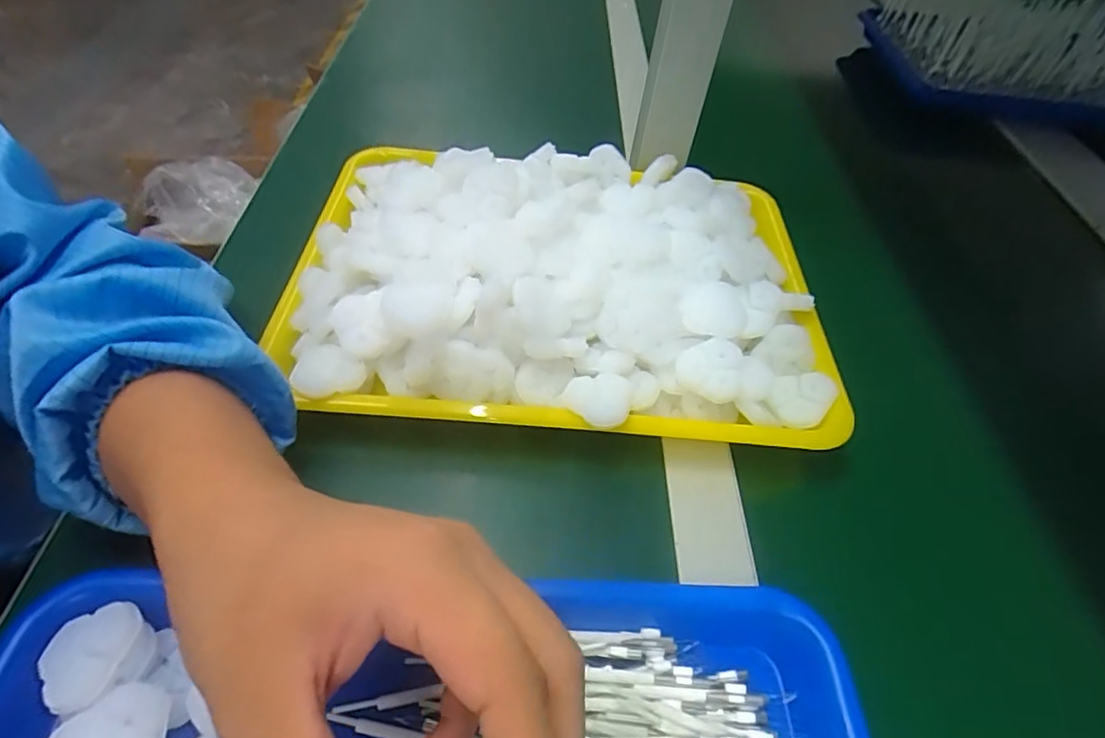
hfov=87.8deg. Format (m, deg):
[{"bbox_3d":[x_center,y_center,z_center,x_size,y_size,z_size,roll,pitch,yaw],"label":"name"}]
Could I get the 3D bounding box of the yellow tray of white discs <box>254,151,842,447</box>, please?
[{"bbox_3d":[0.007,-0.070,0.365,0.327,0.050,0.233,5,50,-3],"label":"yellow tray of white discs"}]

